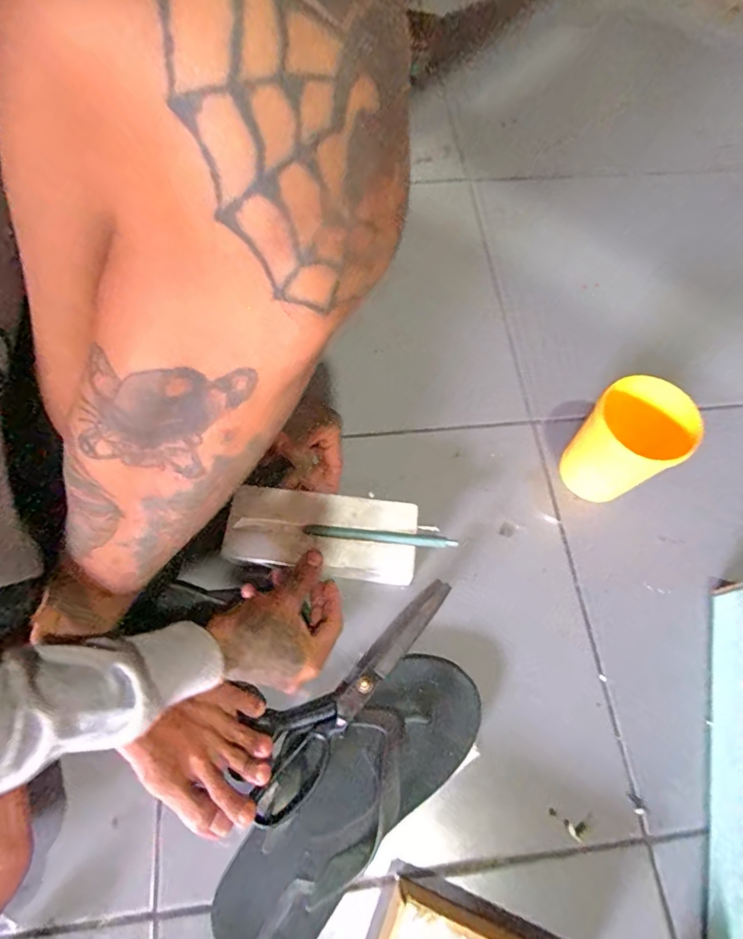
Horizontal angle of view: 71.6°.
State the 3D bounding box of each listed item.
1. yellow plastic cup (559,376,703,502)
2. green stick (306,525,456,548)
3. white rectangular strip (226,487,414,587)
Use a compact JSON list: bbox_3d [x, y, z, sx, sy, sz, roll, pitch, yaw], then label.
[{"bbox_3d":[0.252,-0.024,0.519,0.089,0.125,0.086,40,70,15],"label":"yellow plastic cup"},{"bbox_3d":[0.009,0.063,0.487,0.141,0.007,0.011,6,65,-1],"label":"green stick"},{"bbox_3d":[-0.047,0.061,0.493,0.174,0.026,0.077,8,65,-3],"label":"white rectangular strip"}]

